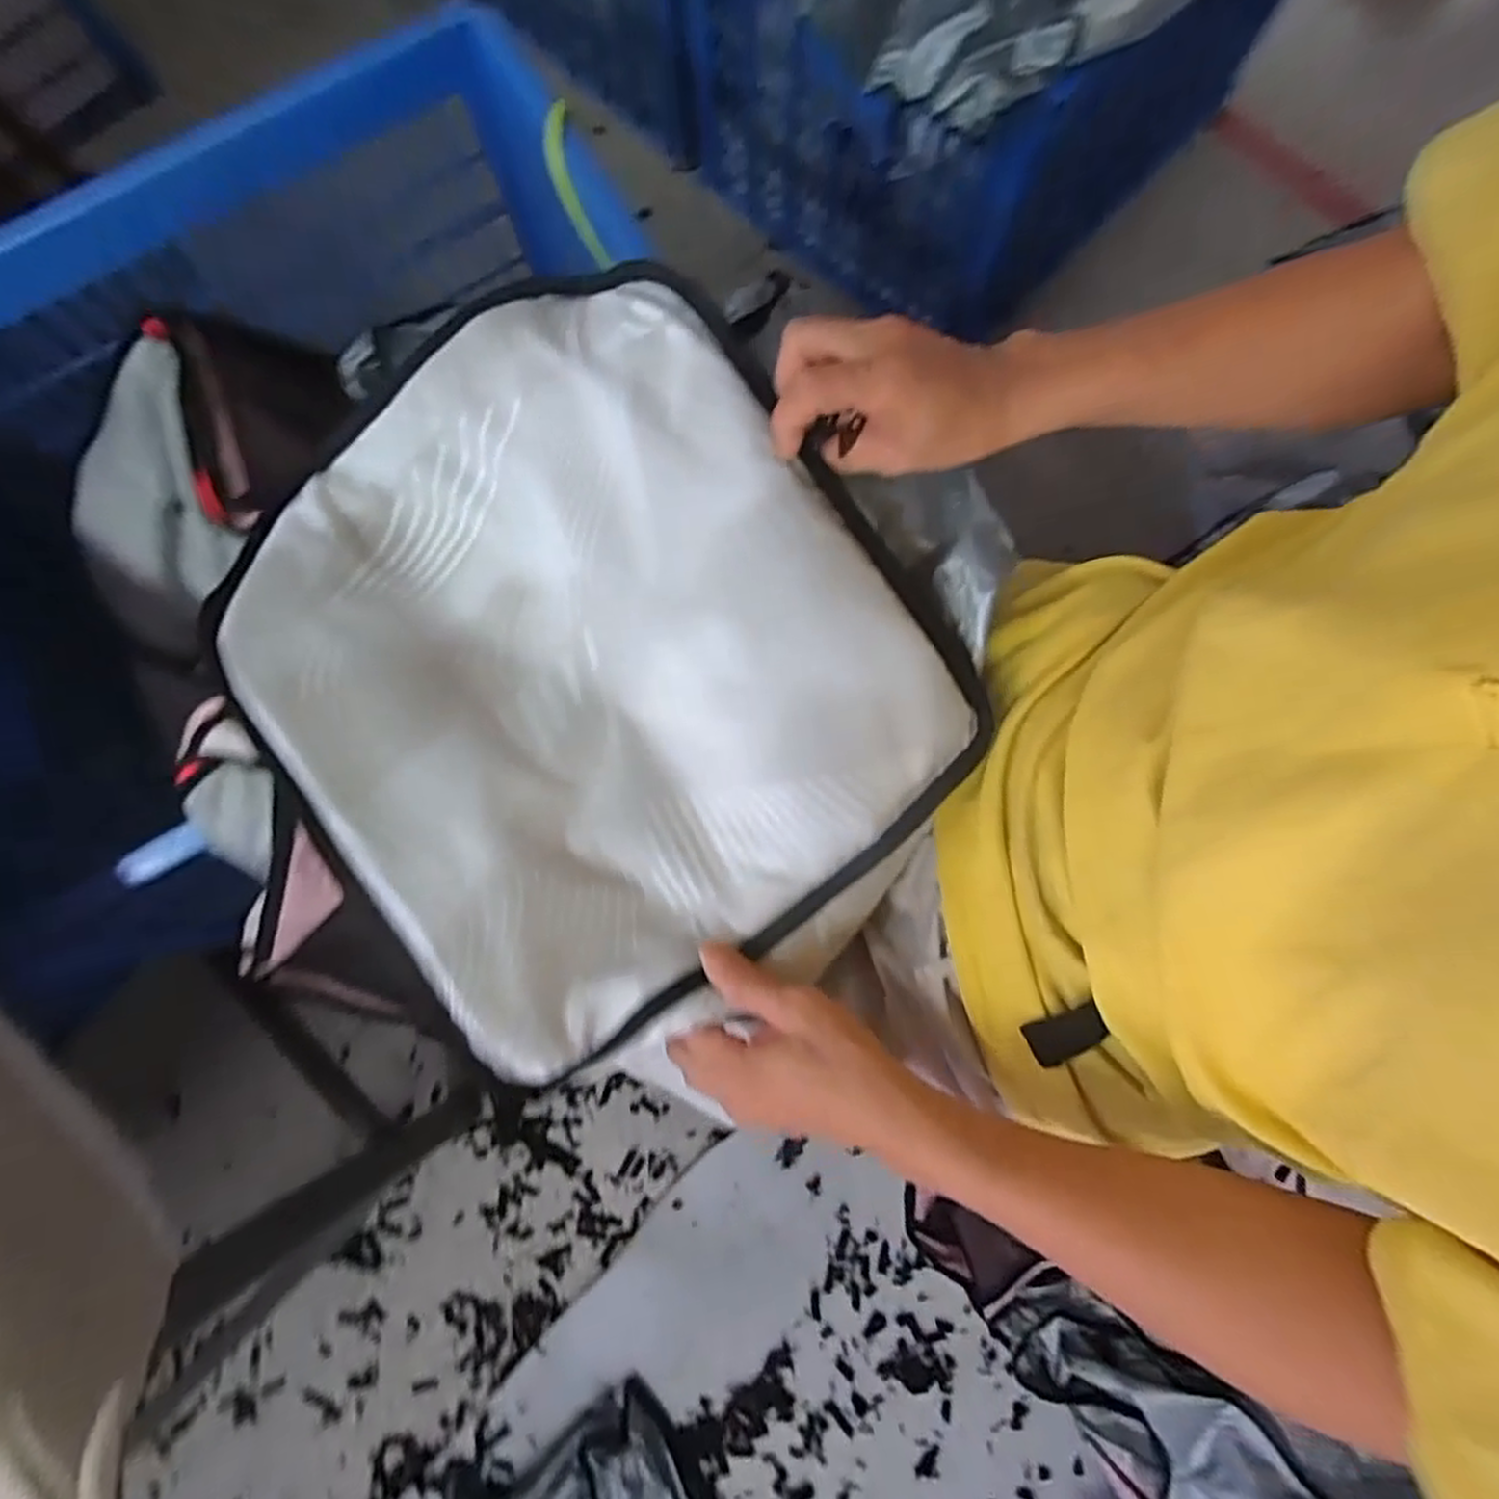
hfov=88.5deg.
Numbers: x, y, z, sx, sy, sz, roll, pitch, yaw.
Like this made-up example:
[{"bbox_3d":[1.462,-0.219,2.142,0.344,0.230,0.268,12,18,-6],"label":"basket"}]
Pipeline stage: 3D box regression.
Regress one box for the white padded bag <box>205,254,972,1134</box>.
[{"bbox_3d":[-0.091,-0.050,0.432,0.344,0.101,0.404,-40,79,-7],"label":"white padded bag"}]

